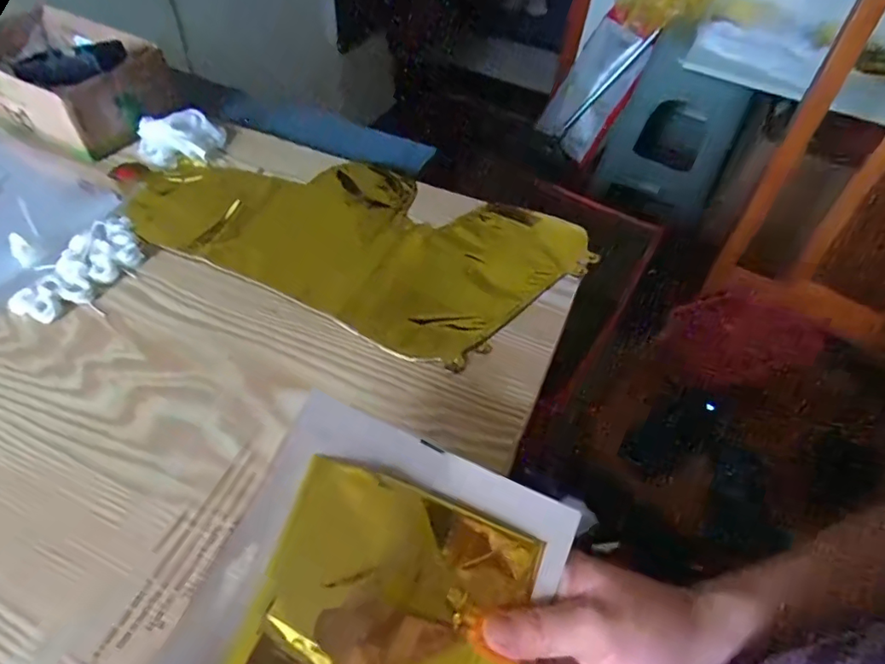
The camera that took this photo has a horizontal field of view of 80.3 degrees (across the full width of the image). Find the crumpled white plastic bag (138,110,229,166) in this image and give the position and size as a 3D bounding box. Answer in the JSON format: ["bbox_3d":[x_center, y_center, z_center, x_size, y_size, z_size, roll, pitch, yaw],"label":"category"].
[{"bbox_3d":[-0.278,-0.209,0.560,0.082,0.022,0.078,-18,54,-18],"label":"crumpled white plastic bag"}]

